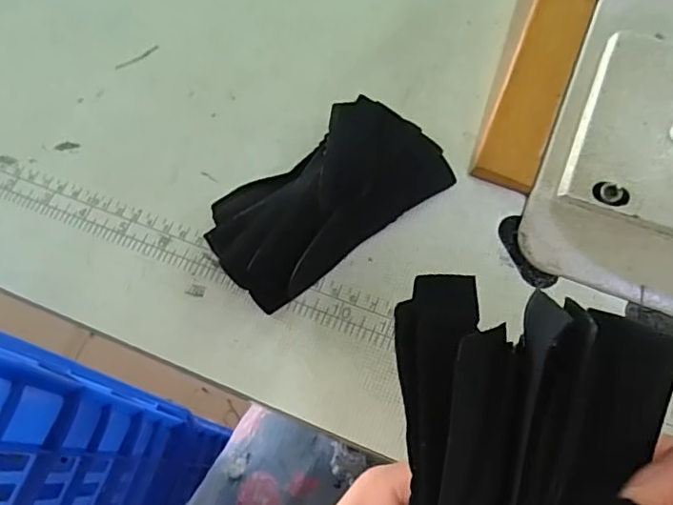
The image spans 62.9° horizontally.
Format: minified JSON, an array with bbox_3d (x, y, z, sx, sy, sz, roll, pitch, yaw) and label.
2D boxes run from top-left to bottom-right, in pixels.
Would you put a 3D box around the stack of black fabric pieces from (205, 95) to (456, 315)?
[{"bbox_3d":[-0.004,-0.030,0.285,0.128,0.030,0.059,-36,70,-12],"label":"stack of black fabric pieces"}]

